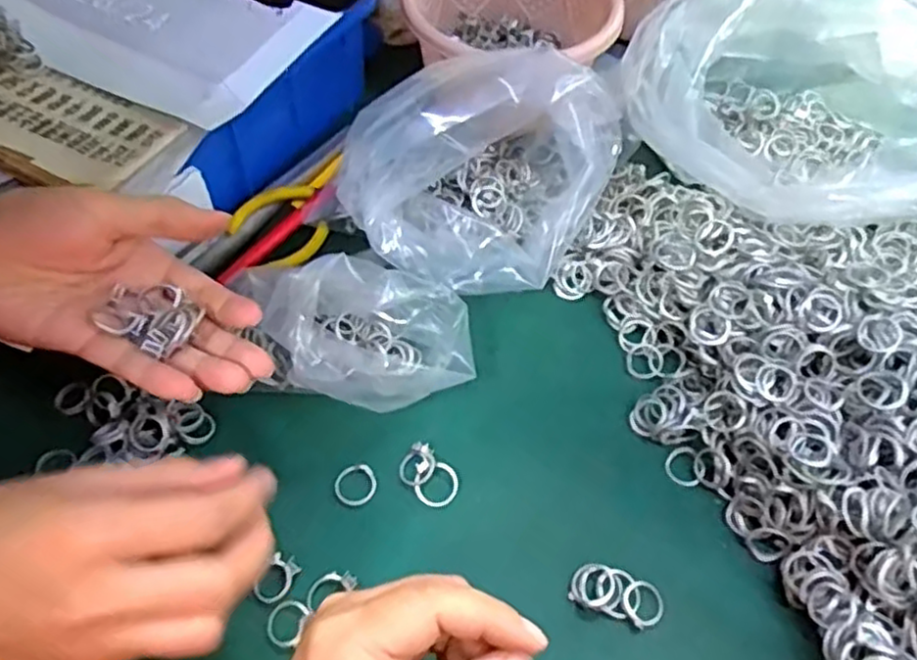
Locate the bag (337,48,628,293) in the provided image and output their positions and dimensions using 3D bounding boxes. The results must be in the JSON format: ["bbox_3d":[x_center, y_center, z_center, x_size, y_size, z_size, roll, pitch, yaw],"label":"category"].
[{"bbox_3d":[0.015,-0.088,0.433,0.159,0.101,0.118,-29,62,-21],"label":"bag"}]

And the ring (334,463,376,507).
[{"bbox_3d":[-0.054,0.082,0.383,0.022,0.004,0.021,1,55,-1],"label":"ring"}]

